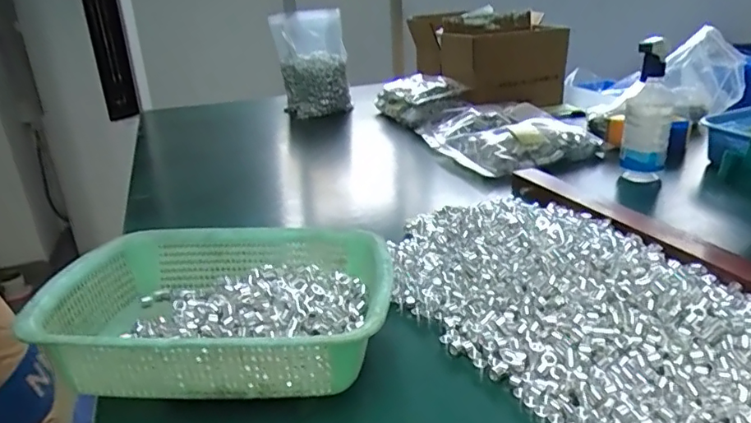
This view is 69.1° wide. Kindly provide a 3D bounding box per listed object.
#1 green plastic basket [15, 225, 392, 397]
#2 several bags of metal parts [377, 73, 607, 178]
[{"bbox_3d":[-0.134,0.093,0.511,0.296,0.092,0.226,-2,23,5],"label":"green plastic basket"},{"bbox_3d":[0.198,-0.209,1.184,0.263,0.100,0.583,-12,24,-18],"label":"several bags of metal parts"}]

